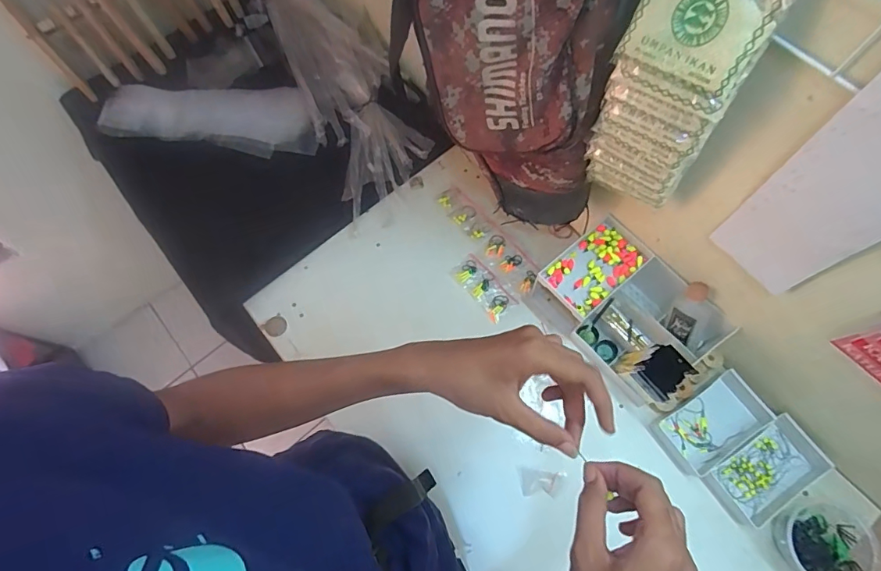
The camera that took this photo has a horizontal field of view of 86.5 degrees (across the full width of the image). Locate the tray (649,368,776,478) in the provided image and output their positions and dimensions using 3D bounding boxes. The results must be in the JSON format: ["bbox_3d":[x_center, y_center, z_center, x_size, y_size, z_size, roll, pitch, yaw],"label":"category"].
[{"bbox_3d":[0.381,0.192,0.655,0.144,0.028,0.085,-32,72,-9],"label":"tray"}]

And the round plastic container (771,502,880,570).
[{"bbox_3d":[0.485,0.325,0.589,0.105,0.048,0.095,-18,70,-4],"label":"round plastic container"}]

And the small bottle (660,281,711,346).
[{"bbox_3d":[0.340,0.039,0.643,0.039,0.094,0.027,11,39,7],"label":"small bottle"}]

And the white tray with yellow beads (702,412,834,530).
[{"bbox_3d":[0.439,0.253,0.628,0.141,0.032,0.086,-31,72,-8],"label":"white tray with yellow beads"}]

